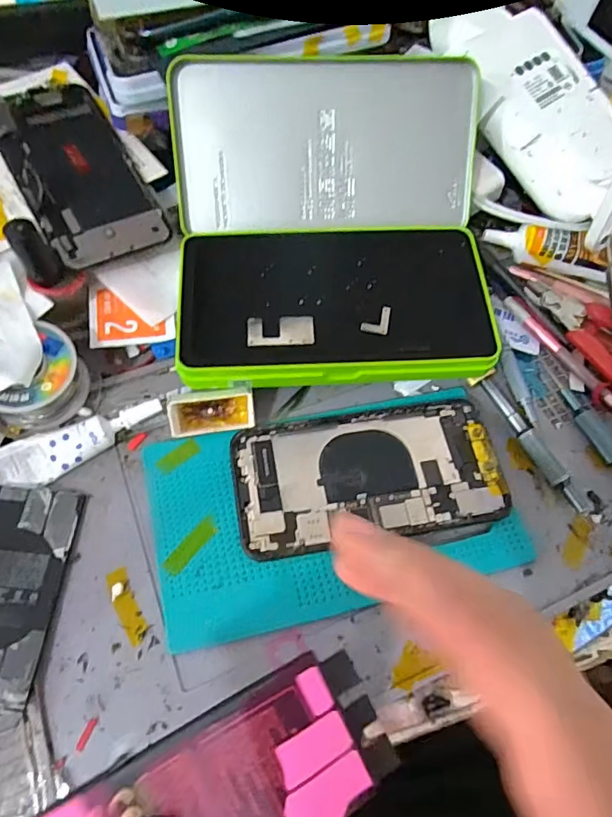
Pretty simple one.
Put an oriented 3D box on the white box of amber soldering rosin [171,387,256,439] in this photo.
[{"bbox_3d":[-0.054,0.002,0.284,0.047,0.016,0.020,-10,65,-8],"label":"white box of amber soldering rosin"}]

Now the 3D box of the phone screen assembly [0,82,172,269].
[{"bbox_3d":[-0.150,-0.155,0.320,0.070,0.006,0.144,-27,78,-22],"label":"phone screen assembly"}]

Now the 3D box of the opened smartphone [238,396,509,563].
[{"bbox_3d":[0.036,0.037,0.281,0.147,0.006,0.073,-8,65,-7],"label":"opened smartphone"}]

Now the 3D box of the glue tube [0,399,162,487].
[{"bbox_3d":[-0.128,0.020,0.274,0.096,0.010,0.025,-20,67,-13],"label":"glue tube"}]

